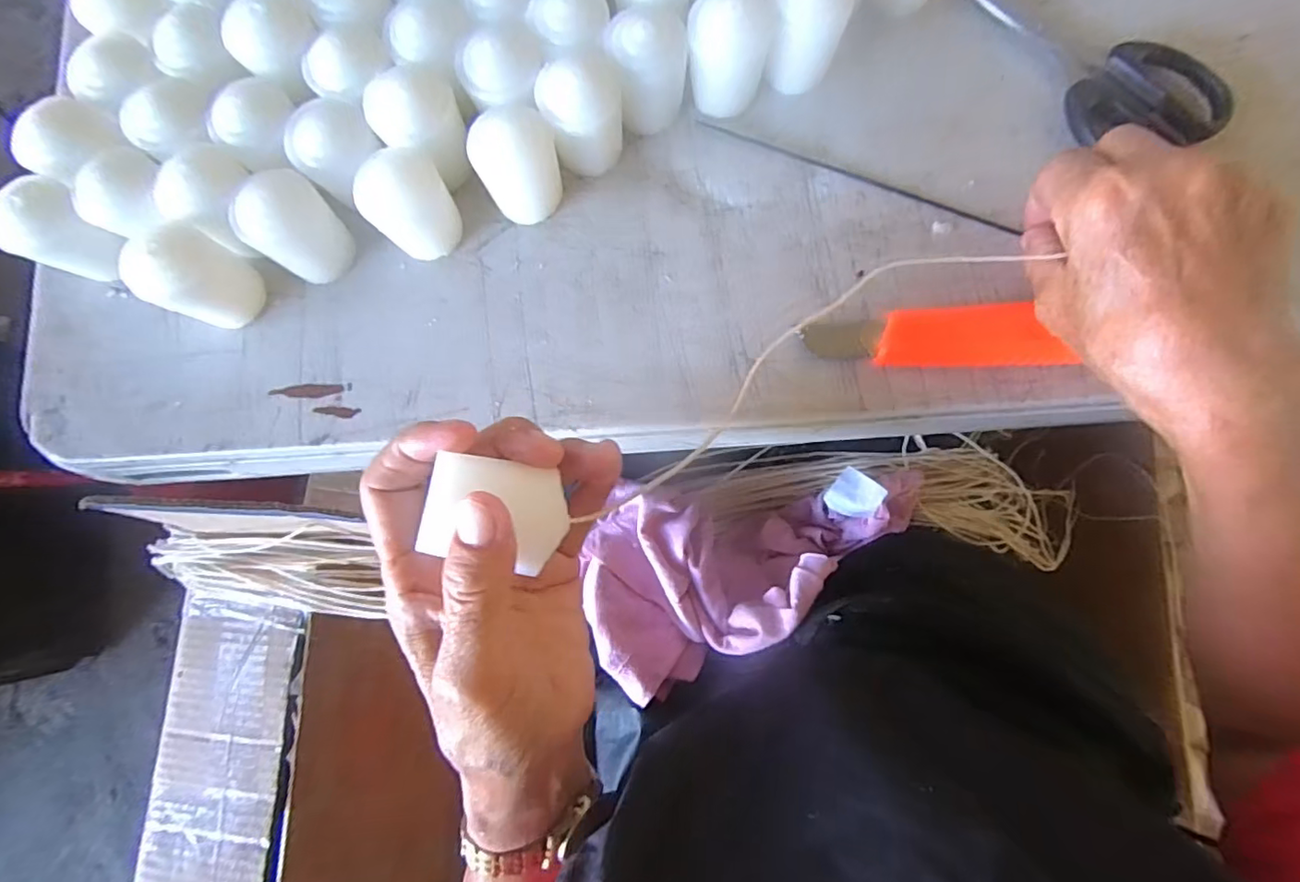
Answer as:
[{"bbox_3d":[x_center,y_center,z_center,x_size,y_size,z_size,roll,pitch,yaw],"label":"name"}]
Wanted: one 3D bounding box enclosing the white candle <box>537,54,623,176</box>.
[{"bbox_3d":[-0.029,-0.148,0.271,0.036,0.046,0.035,0,87,1],"label":"white candle"}]

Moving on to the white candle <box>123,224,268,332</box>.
[{"bbox_3d":[-0.209,-0.076,0.266,0.037,0.051,0.037,20,84,4],"label":"white candle"}]

